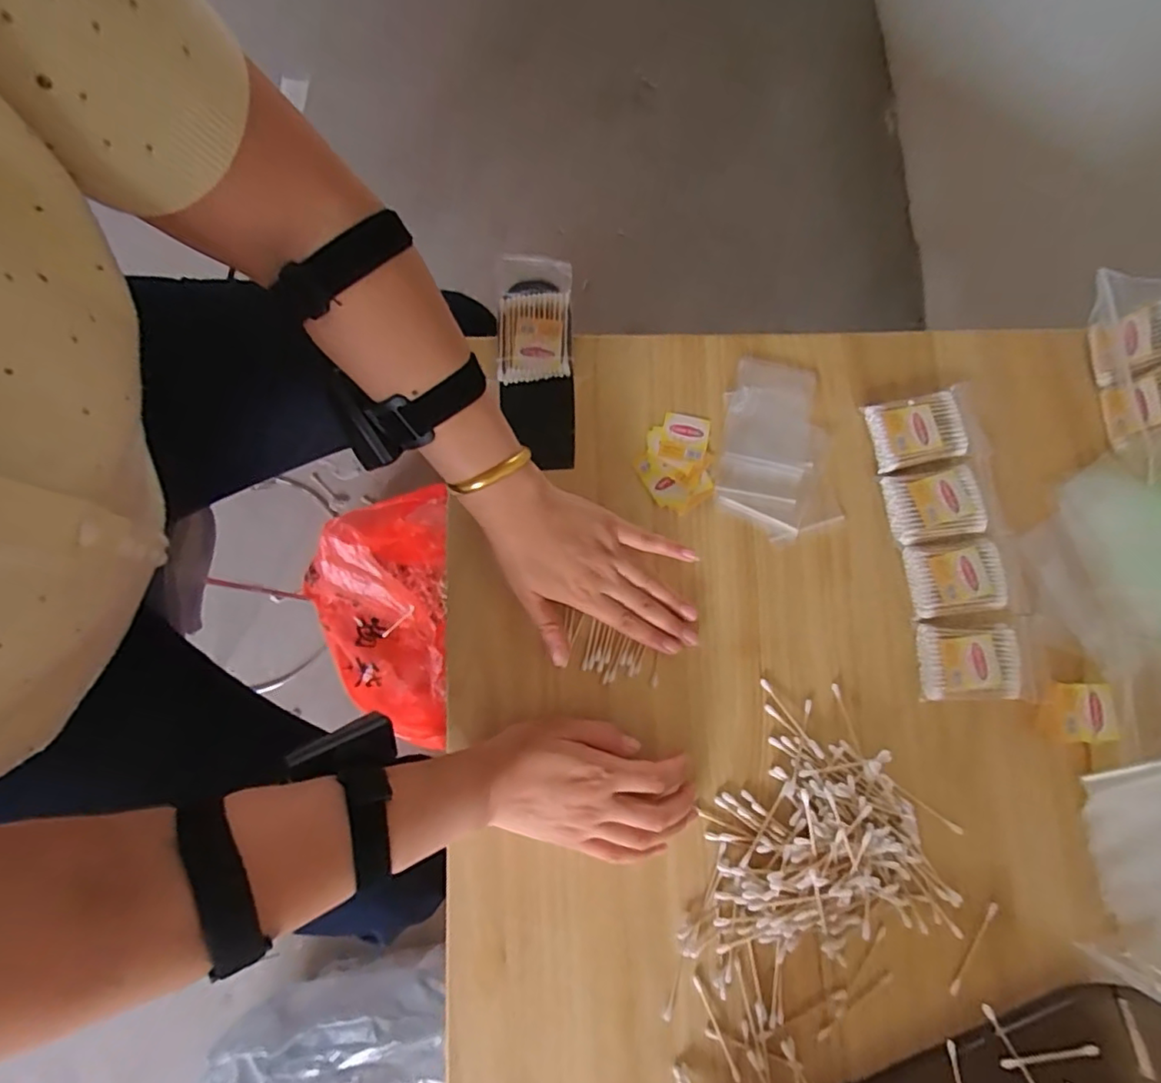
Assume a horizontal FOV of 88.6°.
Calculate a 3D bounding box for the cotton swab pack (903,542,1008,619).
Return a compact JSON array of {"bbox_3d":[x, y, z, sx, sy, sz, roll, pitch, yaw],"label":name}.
[{"bbox_3d":[0.300,0.030,0.474,0.074,0.011,0.056,-5,79,-2],"label":"cotton swab pack"}]

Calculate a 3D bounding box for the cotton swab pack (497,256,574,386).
[{"bbox_3d":[-0.039,-0.192,0.512,0.060,0.011,0.114,1,79,-1],"label":"cotton swab pack"}]

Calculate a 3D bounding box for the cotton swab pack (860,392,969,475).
[{"bbox_3d":[0.282,-0.092,0.498,0.077,0.014,0.059,-9,79,-2],"label":"cotton swab pack"}]

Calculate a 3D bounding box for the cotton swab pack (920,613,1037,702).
[{"bbox_3d":[0.312,0.092,0.463,0.089,0.013,0.061,0,79,-1],"label":"cotton swab pack"}]

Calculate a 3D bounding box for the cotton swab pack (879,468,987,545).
[{"bbox_3d":[0.289,-0.029,0.483,0.074,0.011,0.055,-8,79,-2],"label":"cotton swab pack"}]

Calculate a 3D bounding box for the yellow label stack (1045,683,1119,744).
[{"bbox_3d":[0.381,0.130,0.452,0.047,0.009,0.043,7,79,1],"label":"yellow label stack"}]

